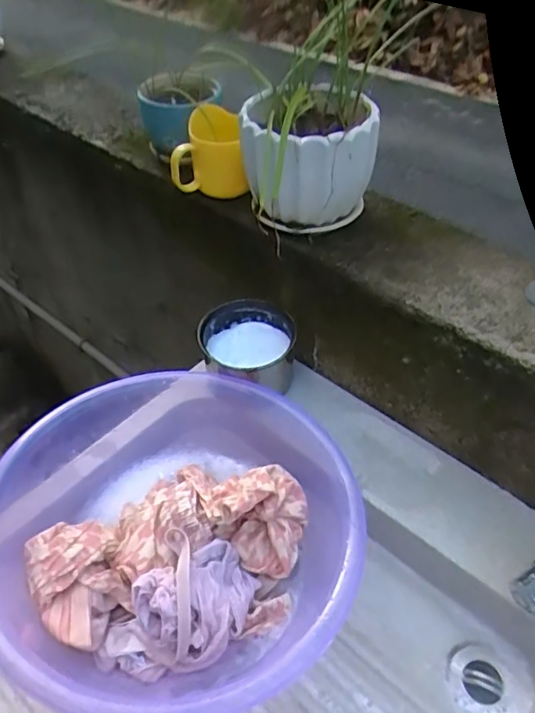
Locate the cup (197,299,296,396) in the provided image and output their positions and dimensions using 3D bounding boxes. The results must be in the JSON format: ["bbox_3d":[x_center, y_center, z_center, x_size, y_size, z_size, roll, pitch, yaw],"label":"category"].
[{"bbox_3d":[-0.013,-0.002,0.645,0.103,0.069,0.109,-1,48,1],"label":"cup"}]

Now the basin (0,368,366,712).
[{"bbox_3d":[-0.093,0.162,0.510,0.325,0.122,0.308,-1,48,1],"label":"basin"}]

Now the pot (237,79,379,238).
[{"bbox_3d":[0.042,-0.190,0.565,0.128,0.107,0.096,-4,48,-2],"label":"pot"}]

